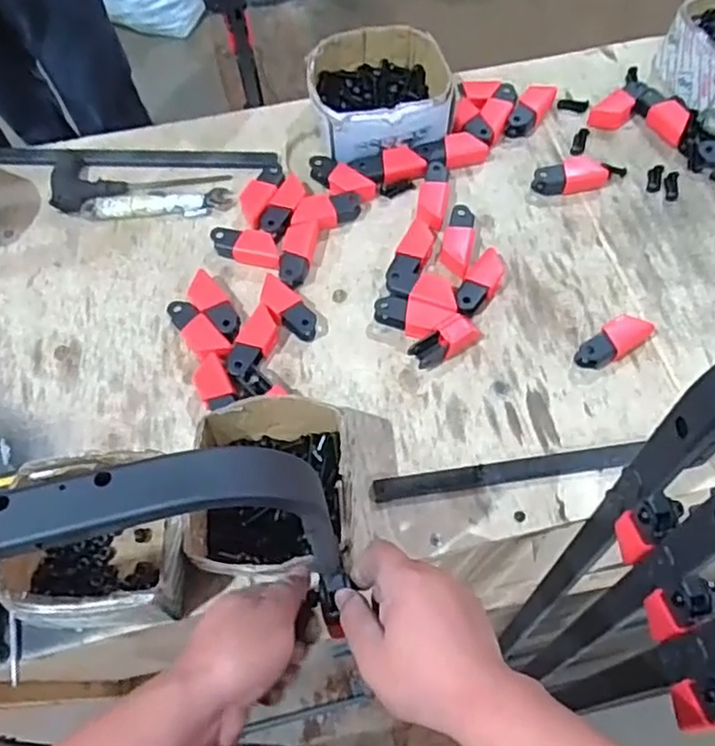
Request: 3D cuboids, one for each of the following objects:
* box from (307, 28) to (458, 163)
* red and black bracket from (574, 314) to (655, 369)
[{"bbox_3d":[0.027,-0.353,0.870,0.177,0.083,0.169,-7,62,-4],"label":"box"},{"bbox_3d":[0.278,-0.035,0.721,0.087,0.031,0.034,-32,66,-15],"label":"red and black bracket"}]

